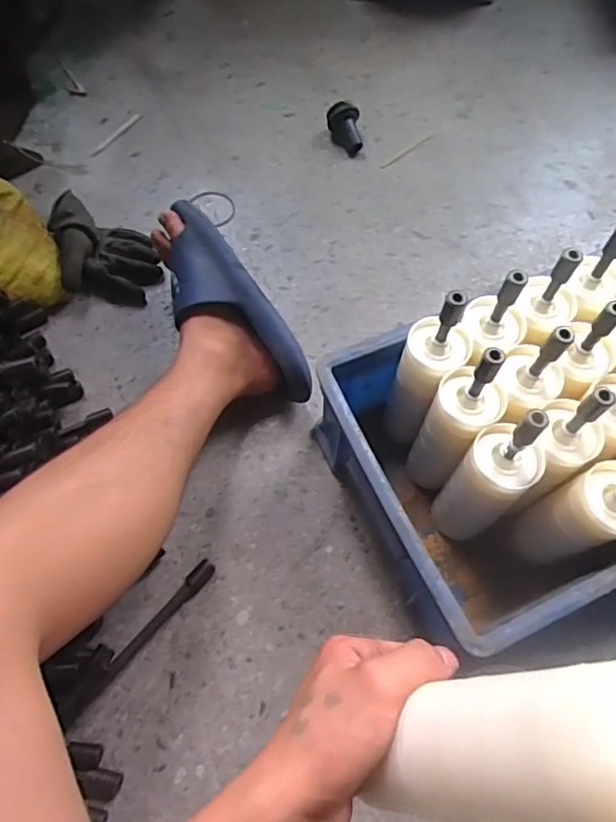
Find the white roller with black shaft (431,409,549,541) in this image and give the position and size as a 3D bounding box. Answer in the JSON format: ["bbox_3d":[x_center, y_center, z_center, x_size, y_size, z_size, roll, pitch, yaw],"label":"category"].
[{"bbox_3d":[0.167,0.065,0.529,0.060,0.226,0.062,1,64,-1],"label":"white roller with black shaft"}]

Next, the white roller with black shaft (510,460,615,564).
[{"bbox_3d":[0.252,0.091,0.499,0.068,0.195,0.065,-19,66,-11],"label":"white roller with black shaft"}]

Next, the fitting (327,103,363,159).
[{"bbox_3d":[0.063,-0.449,0.896,0.049,0.045,0.082,-18,66,-10],"label":"fitting"}]

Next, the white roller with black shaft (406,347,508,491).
[{"bbox_3d":[0.143,0.013,0.551,0.060,0.232,0.070,37,69,15],"label":"white roller with black shaft"}]

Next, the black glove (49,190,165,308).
[{"bbox_3d":[-0.291,-0.213,0.770,0.186,0.042,0.133,24,66,10],"label":"black glove"}]

